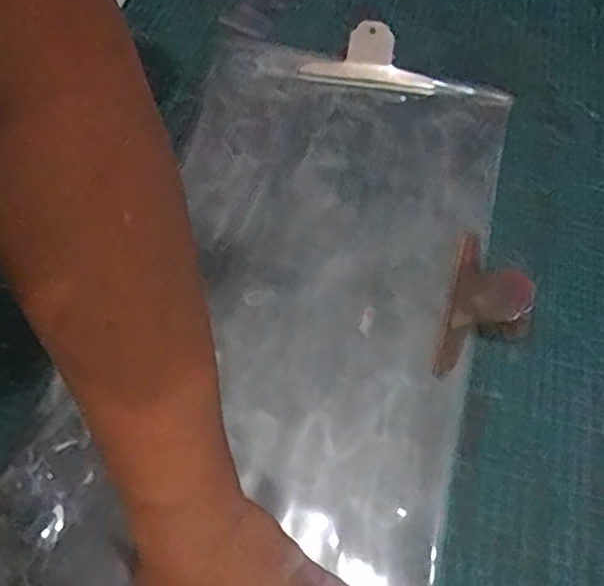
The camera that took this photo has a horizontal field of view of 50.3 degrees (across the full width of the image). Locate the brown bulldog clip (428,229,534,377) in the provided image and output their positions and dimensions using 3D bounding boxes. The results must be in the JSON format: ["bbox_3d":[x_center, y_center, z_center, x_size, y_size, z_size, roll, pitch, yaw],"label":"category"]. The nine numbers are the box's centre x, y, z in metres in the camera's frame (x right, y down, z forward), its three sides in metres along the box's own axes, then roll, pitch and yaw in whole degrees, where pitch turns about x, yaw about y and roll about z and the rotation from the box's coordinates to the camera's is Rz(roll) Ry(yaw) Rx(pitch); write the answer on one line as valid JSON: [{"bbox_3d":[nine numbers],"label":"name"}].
[{"bbox_3d":[0.152,0.009,0.525,0.064,0.021,0.134,15,57,9],"label":"brown bulldog clip"}]

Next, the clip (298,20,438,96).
[{"bbox_3d":[0.072,-0.244,0.669,0.143,0.040,0.062,9,57,5],"label":"clip"}]

